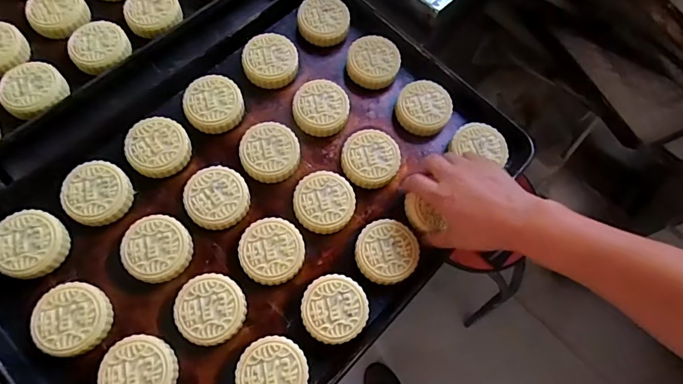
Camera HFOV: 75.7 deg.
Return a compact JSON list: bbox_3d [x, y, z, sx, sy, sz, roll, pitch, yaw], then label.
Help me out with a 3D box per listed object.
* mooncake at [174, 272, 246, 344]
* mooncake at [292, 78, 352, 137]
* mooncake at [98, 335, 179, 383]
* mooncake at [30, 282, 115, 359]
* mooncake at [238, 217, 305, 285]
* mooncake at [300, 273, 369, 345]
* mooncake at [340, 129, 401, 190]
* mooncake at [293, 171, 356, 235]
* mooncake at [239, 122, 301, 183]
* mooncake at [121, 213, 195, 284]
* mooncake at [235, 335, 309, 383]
[{"bbox_3d":[-0.139,0.126,0.471,0.071,0.028,0.068,0,63,-1],"label":"mooncake"},{"bbox_3d":[-0.026,-0.108,0.567,0.070,0.029,0.068,-13,64,-7],"label":"mooncake"},{"bbox_3d":[-0.203,0.184,0.442,0.067,0.028,0.069,-1,63,-2],"label":"mooncake"},{"bbox_3d":[-0.279,0.131,0.456,0.072,0.025,0.068,0,63,-1],"label":"mooncake"},{"bbox_3d":[-0.078,0.068,0.498,0.069,0.029,0.070,0,63,-1],"label":"mooncake"},{"bbox_3d":[-0.007,0.128,0.479,0.069,0.022,0.069,0,63,-1],"label":"mooncake"},{"bbox_3d":[0.036,-0.042,0.547,0.070,0.025,0.067,0,63,-1],"label":"mooncake"},{"bbox_3d":[-0.020,0.013,0.524,0.070,0.027,0.070,0,63,-1],"label":"mooncake"},{"bbox_3d":[-0.088,-0.048,0.541,0.069,0.028,0.070,-16,65,-9],"label":"mooncake"},{"bbox_3d":[-0.205,0.063,0.490,0.070,0.029,0.069,0,63,-1],"label":"mooncake"},{"bbox_3d":[-0.070,0.187,0.452,0.070,0.025,0.069,0,63,-1],"label":"mooncake"}]

